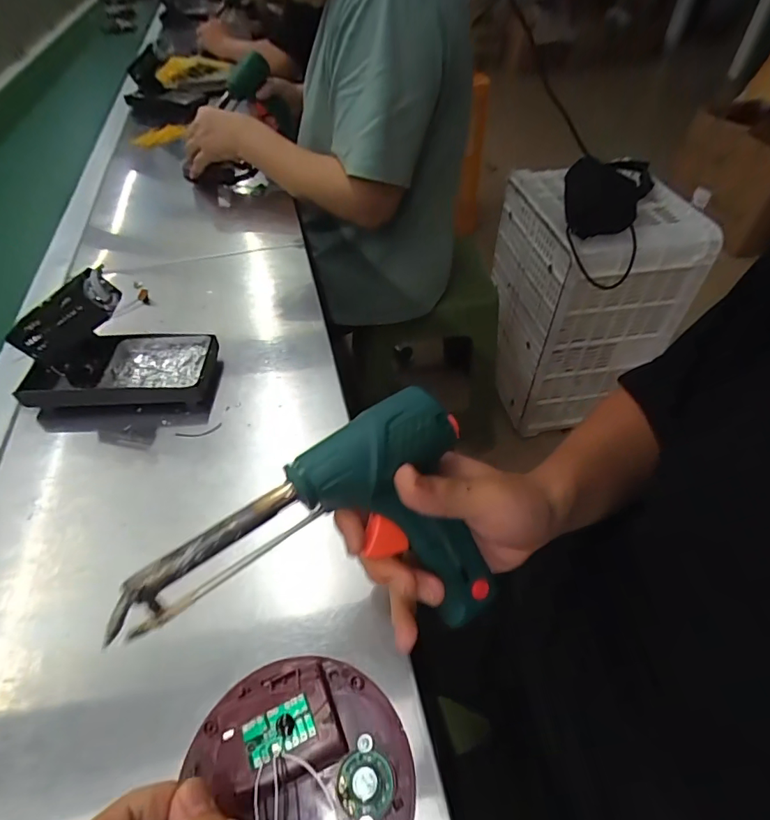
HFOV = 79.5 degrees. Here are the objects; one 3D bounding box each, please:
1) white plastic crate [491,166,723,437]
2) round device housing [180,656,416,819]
[{"bbox_3d":[0.478,-0.266,1.202,0.342,0.549,0.368,-6,50,-4],"label":"white plastic crate"},{"bbox_3d":[-0.046,0.190,0.242,0.117,0.022,0.108,1,49,3],"label":"round device housing"}]

